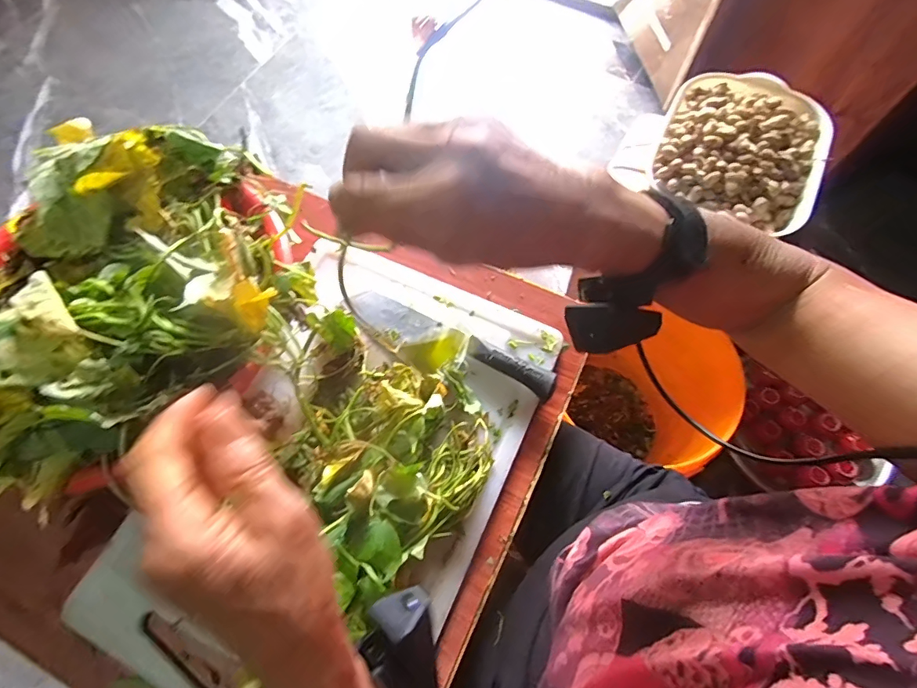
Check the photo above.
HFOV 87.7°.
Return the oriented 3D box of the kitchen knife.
[{"bbox_3d":[-0.012,0.000,0.556,0.255,0.025,0.047,24,69,10],"label":"kitchen knife"}]

